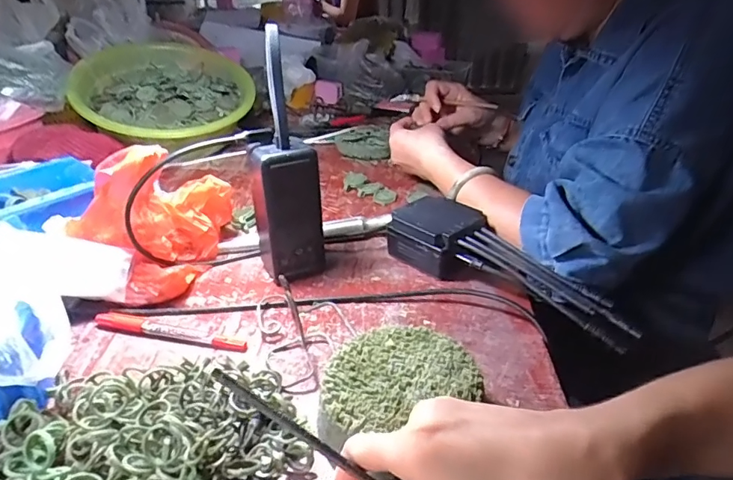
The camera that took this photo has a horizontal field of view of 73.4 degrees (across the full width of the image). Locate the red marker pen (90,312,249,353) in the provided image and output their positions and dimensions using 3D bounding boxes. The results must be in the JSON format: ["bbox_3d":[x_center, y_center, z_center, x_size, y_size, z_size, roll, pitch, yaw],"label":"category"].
[{"bbox_3d":[-0.166,0.075,0.415,0.139,0.008,0.016,9,31,12],"label":"red marker pen"}]

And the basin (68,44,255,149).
[{"bbox_3d":[-0.329,-0.226,0.794,0.259,0.090,0.259,8,46,-8],"label":"basin"}]

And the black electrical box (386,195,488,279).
[{"bbox_3d":[0.074,-0.004,0.507,0.070,0.051,0.088,-23,39,-35],"label":"black electrical box"}]

